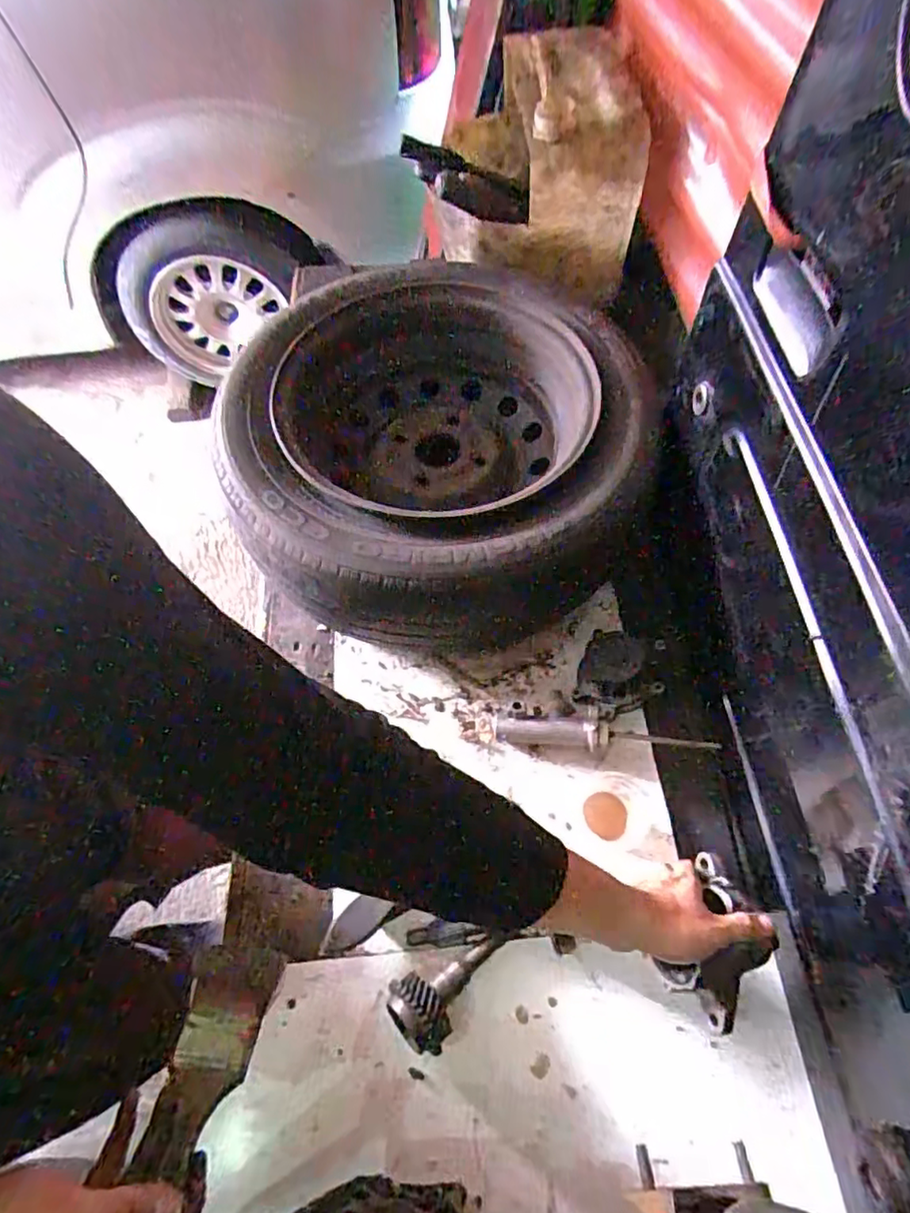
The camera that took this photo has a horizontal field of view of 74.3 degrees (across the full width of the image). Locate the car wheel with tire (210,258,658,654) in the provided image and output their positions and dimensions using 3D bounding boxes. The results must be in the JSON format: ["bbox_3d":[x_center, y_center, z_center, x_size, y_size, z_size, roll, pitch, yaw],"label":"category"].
[{"bbox_3d":[-0.030,-0.199,0.794,0.493,0.203,0.509,3,63,-1],"label":"car wheel with tire"}]

